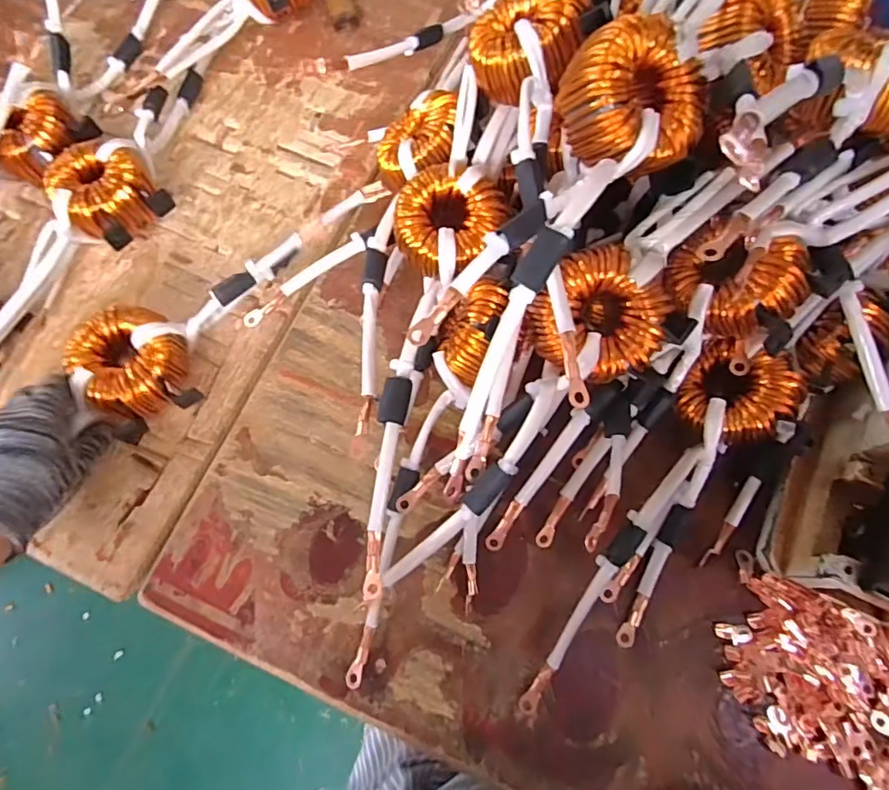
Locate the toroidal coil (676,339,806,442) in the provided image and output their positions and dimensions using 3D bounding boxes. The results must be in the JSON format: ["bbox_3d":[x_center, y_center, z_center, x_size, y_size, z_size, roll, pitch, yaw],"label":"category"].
[{"bbox_3d":[0.208,0.001,0.367,0.068,0.034,0.068,-15,57,24],"label":"toroidal coil"}]

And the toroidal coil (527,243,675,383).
[{"bbox_3d":[0.091,-0.047,0.321,0.074,0.037,0.073,-1,98,-6],"label":"toroidal coil"}]

